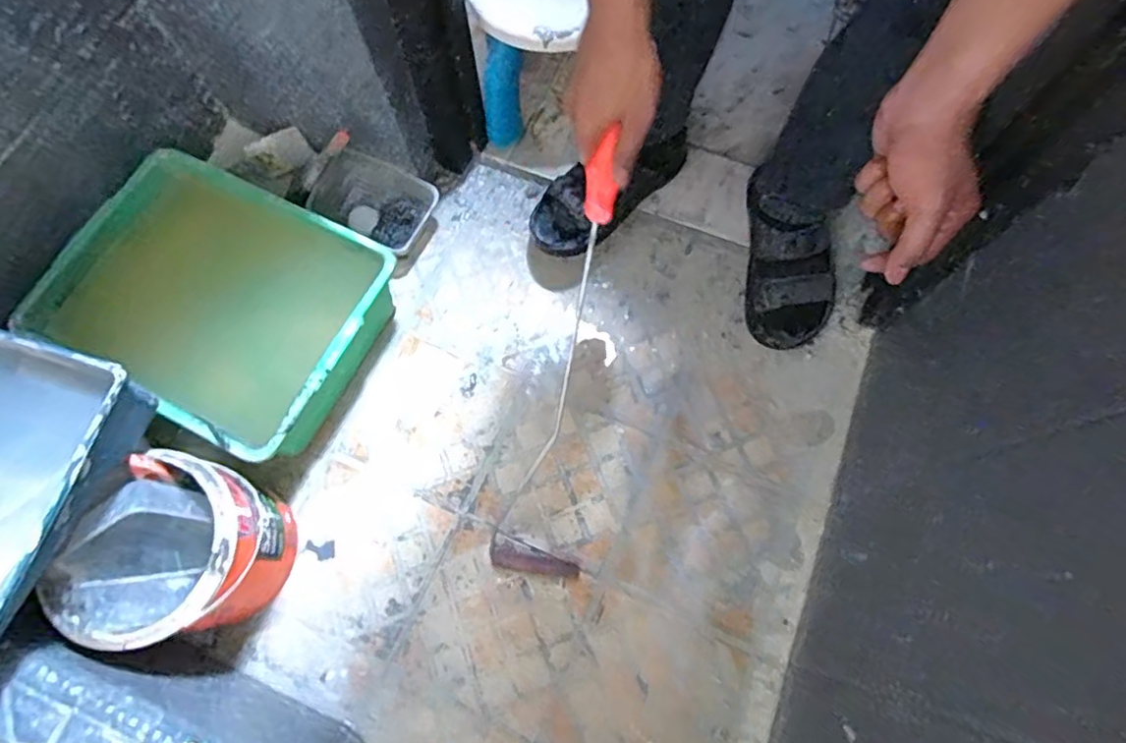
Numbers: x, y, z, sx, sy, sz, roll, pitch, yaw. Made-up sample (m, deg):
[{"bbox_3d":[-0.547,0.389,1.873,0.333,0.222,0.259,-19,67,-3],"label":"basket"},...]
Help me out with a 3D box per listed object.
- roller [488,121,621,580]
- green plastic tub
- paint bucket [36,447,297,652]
[{"bbox_3d":[0.008,0.015,0.670,0.108,0.058,0.525,15,115,6],"label":"roller"},{"bbox_3d":[-0.450,-0.089,0.799,0.398,0.156,0.303,26,74,9],"label":"green plastic tub"},{"bbox_3d":[-0.410,0.208,0.668,0.152,0.206,0.182,30,75,11],"label":"paint bucket"}]

